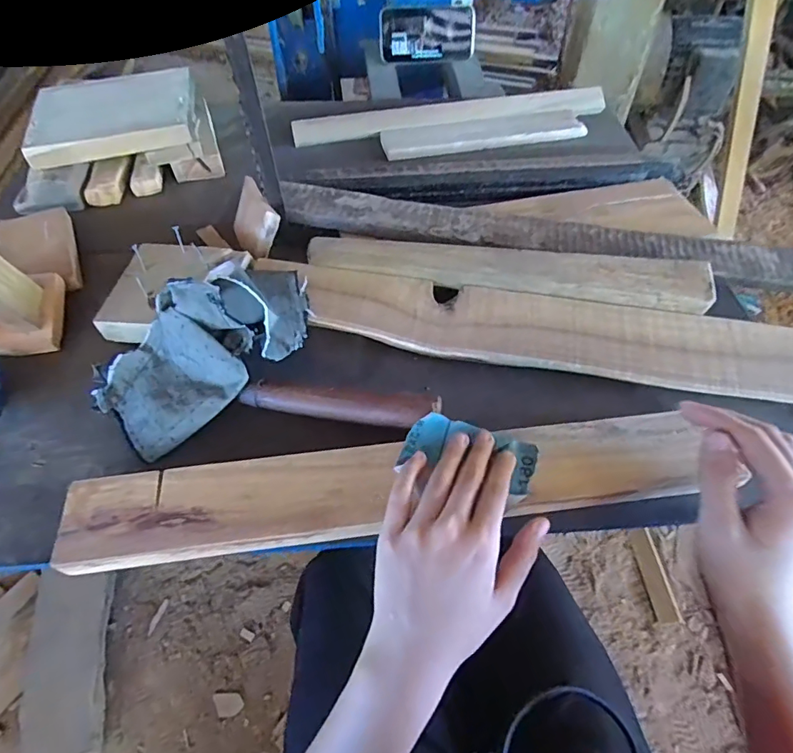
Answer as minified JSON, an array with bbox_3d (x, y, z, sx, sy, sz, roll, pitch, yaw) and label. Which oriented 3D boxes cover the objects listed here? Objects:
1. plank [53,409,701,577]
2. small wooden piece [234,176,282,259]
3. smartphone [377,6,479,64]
[{"bbox_3d":[0.000,0.075,0.344,0.437,0.013,0.065,-6,54,-5],"label":"plank"},{"bbox_3d":[-0.144,-0.159,0.501,0.018,0.060,0.070,-3,46,-46],"label":"small wooden piece"},{"bbox_3d":[0.049,-0.551,0.787,0.152,0.074,0.014,4,40,6],"label":"smartphone"}]

